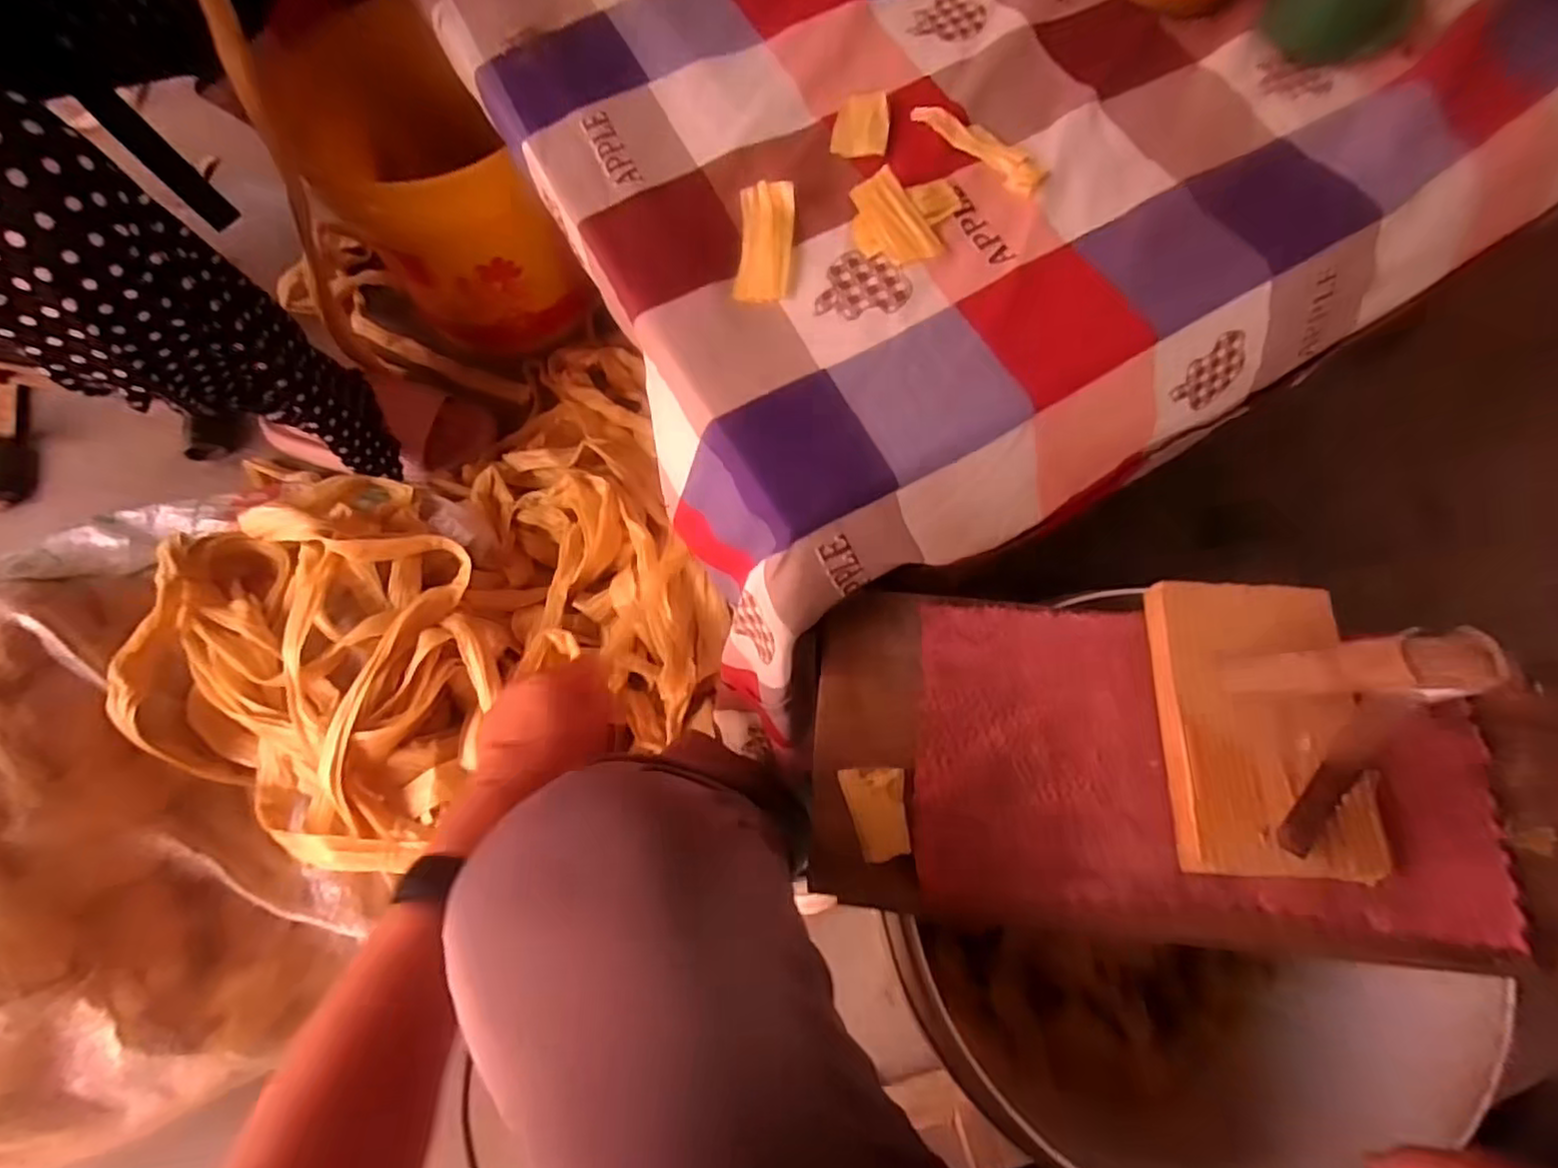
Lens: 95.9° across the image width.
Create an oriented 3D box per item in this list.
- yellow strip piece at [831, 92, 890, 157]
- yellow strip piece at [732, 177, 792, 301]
[{"bbox_3d":[0.046,-0.255,0.388,0.029,0.004,0.048,8,71,3],"label":"yellow strip piece"},{"bbox_3d":[-0.007,-0.173,0.355,0.026,0.008,0.069,3,71,1],"label":"yellow strip piece"}]

